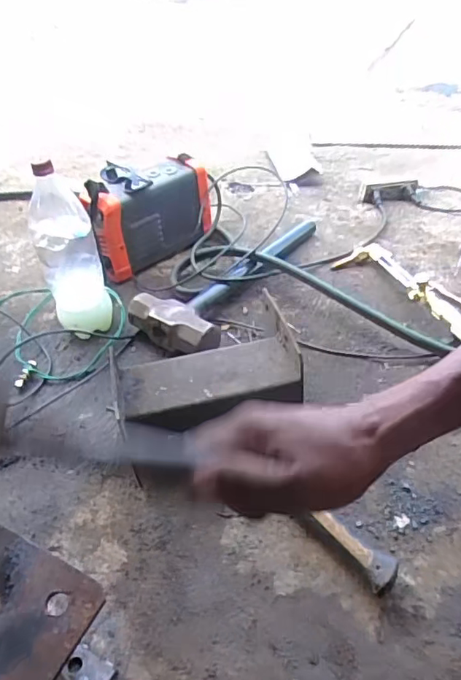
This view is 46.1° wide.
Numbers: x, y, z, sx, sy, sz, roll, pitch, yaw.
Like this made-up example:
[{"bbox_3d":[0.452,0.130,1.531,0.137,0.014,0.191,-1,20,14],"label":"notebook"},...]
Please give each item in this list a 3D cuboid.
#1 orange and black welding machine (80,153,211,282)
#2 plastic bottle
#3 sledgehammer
[{"bbox_3d":[-0.170,-0.256,1.084,0.250,0.183,0.121,-29,48,-22],"label":"orange and black welding machine"},{"bbox_3d":[-0.266,-0.137,0.895,0.091,0.269,0.116,-18,45,-12],"label":"plastic bottle"},{"bbox_3d":[0.026,-0.121,0.996,0.164,0.064,0.438,29,53,31],"label":"sledgehammer"}]

